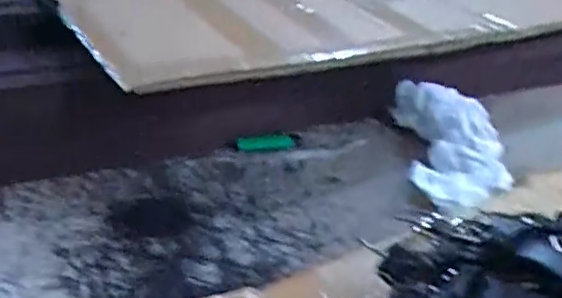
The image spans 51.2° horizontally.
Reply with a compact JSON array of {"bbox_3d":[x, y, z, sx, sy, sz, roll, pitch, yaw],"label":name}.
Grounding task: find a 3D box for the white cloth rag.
[{"bbox_3d":[0.204,-0.011,0.708,0.113,0.063,0.226,4,29,-3],"label":"white cloth rag"}]

